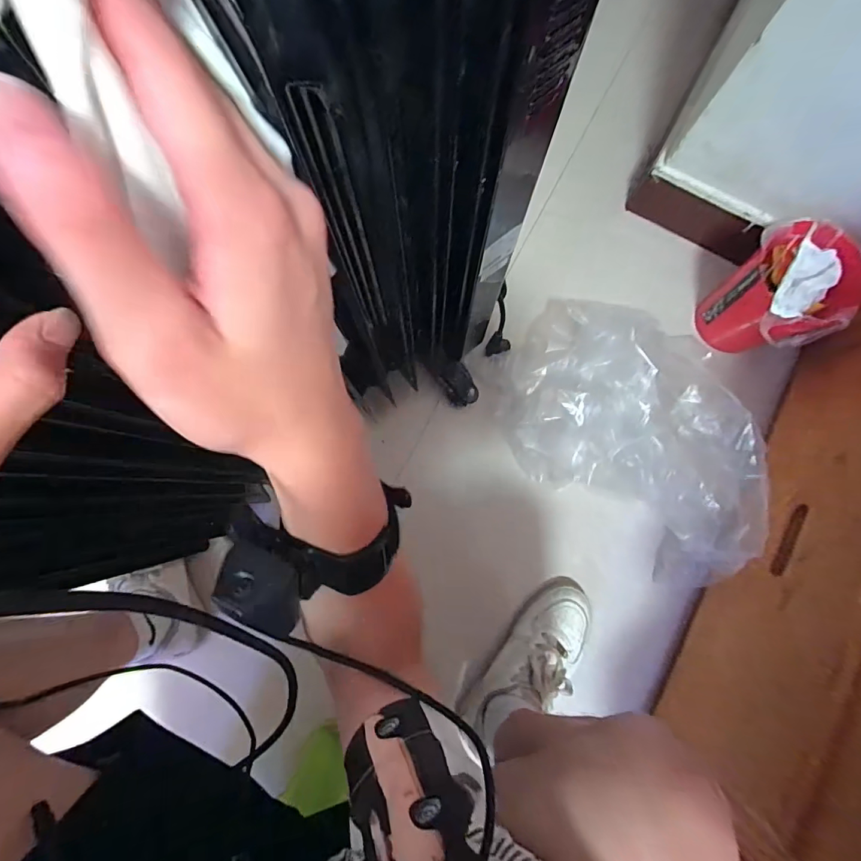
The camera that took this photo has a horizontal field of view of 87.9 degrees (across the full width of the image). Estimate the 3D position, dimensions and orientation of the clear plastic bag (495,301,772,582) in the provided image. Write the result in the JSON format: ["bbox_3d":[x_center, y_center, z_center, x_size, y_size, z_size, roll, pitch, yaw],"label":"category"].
[{"bbox_3d":[0.303,0.009,0.638,0.268,0.137,0.433,-41,85,-7],"label":"clear plastic bag"}]

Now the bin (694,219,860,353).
[{"bbox_3d":[0.506,-0.194,0.648,0.130,0.160,0.144,0,82,-2],"label":"bin"}]

